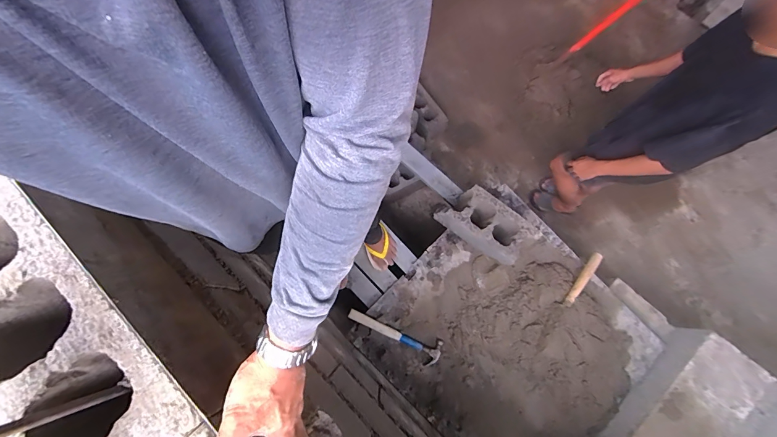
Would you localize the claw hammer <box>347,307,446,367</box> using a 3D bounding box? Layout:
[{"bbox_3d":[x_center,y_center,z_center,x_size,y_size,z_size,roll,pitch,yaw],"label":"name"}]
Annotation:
[{"bbox_3d":[0.027,0.449,1.340,0.395,0.029,0.105,29,78,-9],"label":"claw hammer"}]

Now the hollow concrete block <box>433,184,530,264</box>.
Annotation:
[{"bbox_3d":[0.361,0.029,1.359,0.329,0.231,0.180,36,79,8],"label":"hollow concrete block"}]

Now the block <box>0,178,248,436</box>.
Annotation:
[{"bbox_3d":[-0.311,0.175,0.420,0.464,0.214,0.155,40,80,13],"label":"block"}]

